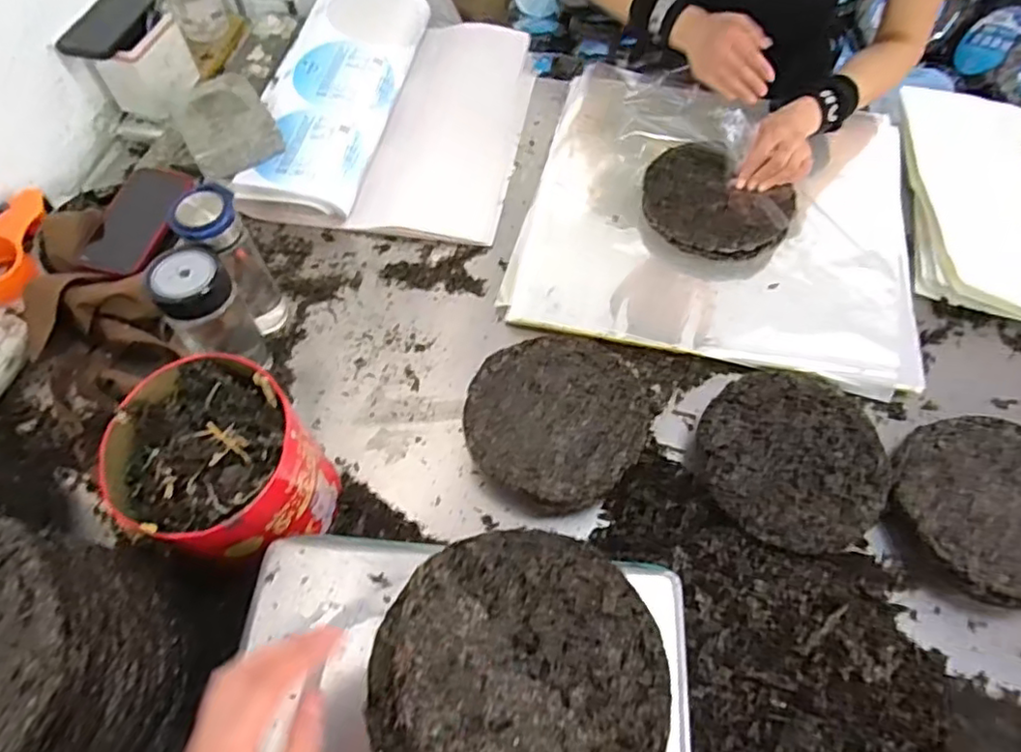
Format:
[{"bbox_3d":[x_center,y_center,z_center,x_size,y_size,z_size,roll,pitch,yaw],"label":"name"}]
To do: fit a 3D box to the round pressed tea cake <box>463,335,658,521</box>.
[{"bbox_3d":[0.050,0.051,0.712,0.195,0.057,0.202,0,59,1],"label":"round pressed tea cake"}]

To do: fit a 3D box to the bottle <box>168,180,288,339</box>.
[{"bbox_3d":[-0.326,-0.130,0.741,0.071,0.197,0.073,0,59,1],"label":"bottle"}]

